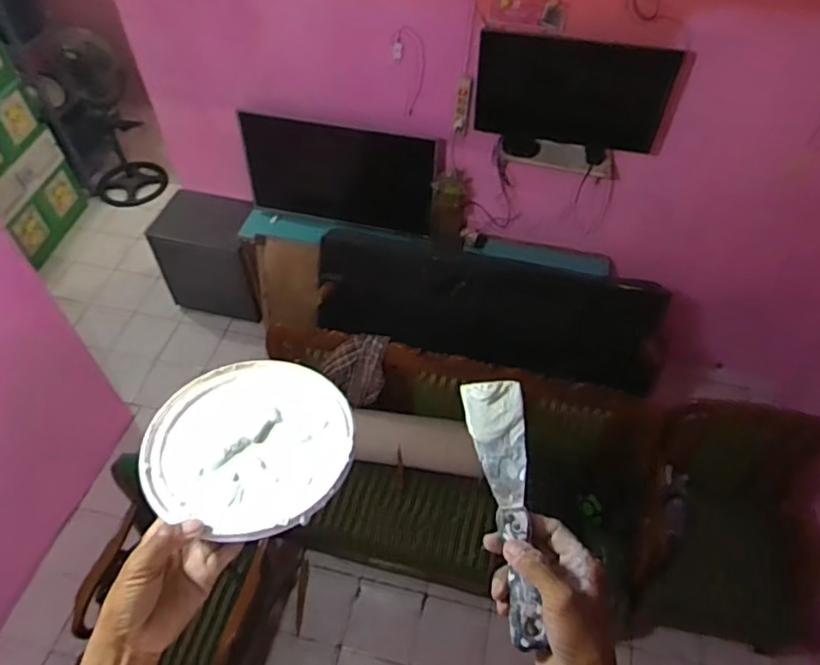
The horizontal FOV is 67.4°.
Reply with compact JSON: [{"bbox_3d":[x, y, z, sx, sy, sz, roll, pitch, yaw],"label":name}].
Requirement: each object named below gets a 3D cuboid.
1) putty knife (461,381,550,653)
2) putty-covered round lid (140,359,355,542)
[{"bbox_3d":[0.078,0.137,0.490,0.048,0.014,0.205,-5,62,0],"label":"putty knife"},{"bbox_3d":[-0.141,0.097,0.550,0.182,0.016,0.169,-2,51,2],"label":"putty-covered round lid"}]

